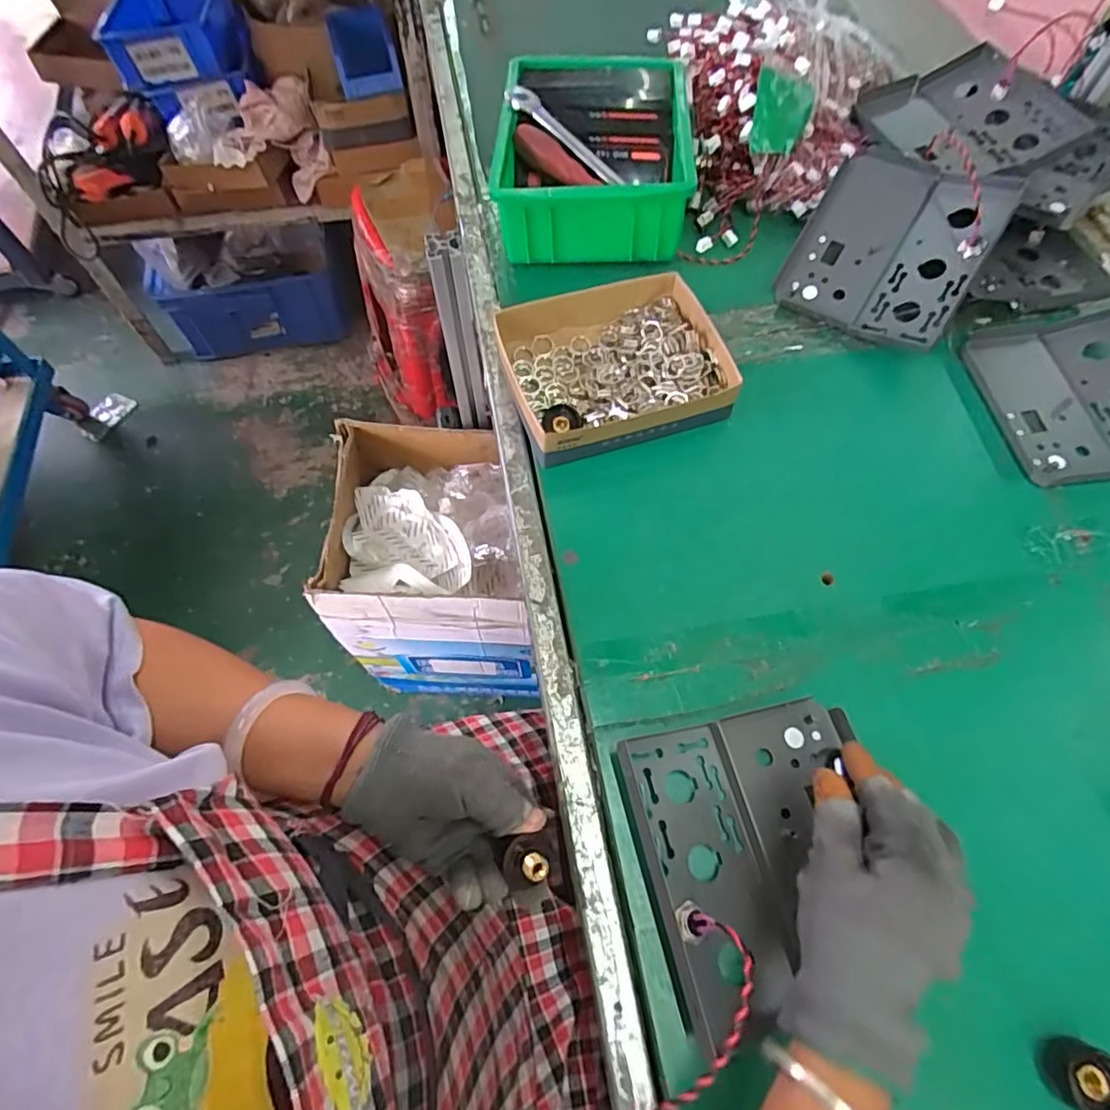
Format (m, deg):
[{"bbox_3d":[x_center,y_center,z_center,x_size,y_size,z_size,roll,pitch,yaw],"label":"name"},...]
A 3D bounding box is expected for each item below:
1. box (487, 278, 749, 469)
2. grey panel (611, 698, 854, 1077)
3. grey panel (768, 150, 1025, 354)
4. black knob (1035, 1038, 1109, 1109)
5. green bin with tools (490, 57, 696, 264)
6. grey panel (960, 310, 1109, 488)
[{"bbox_3d":[0.052,-0.158,0.504,0.177,0.047,0.139,-16,64,-8],"label":"box"},{"bbox_3d":[0.125,0.171,0.343,0.148,0.033,0.156,-12,63,-6],"label":"grey panel"},{"bbox_3d":[0.302,-0.282,0.537,0.149,0.030,0.163,28,92,21],"label":"grey panel"},{"bbox_3d":[0.270,0.267,0.302,0.026,0.029,0.027,0,62,0],"label":"black knob"},{"bbox_3d":[0.038,-0.405,0.593,0.178,0.071,0.259,2,64,1],"label":"green bin with tools"},{"bbox_3d":[0.446,-0.139,0.503,0.142,0.033,0.167,-4,63,-2],"label":"grey panel"}]

